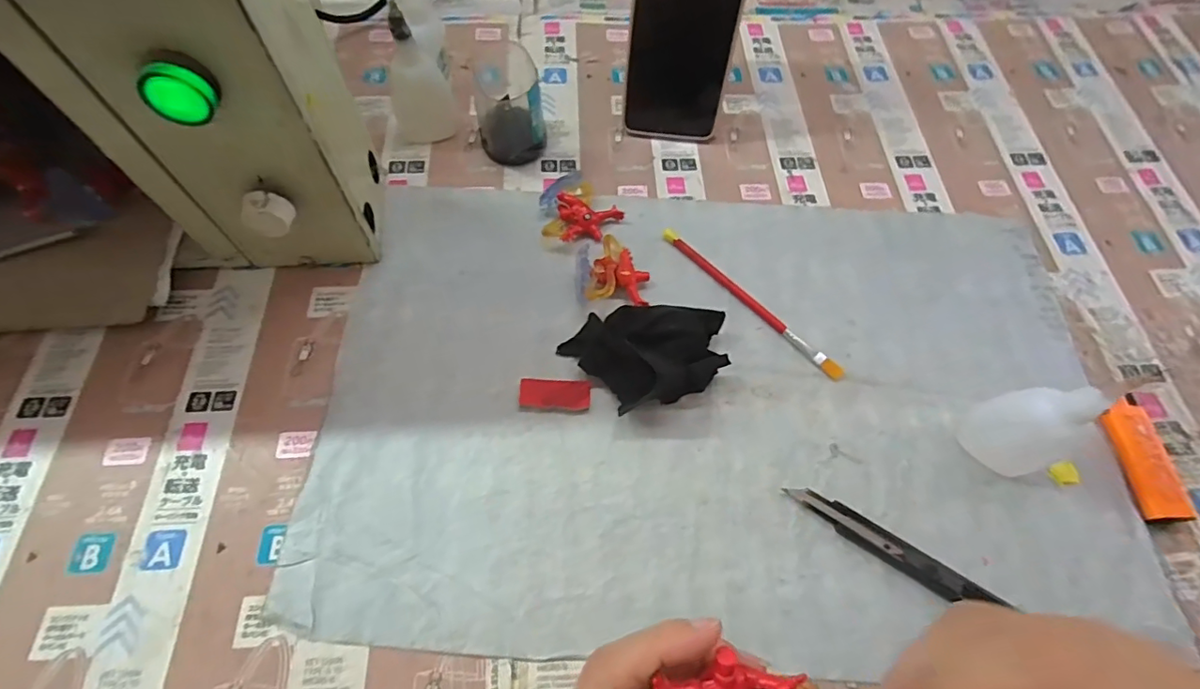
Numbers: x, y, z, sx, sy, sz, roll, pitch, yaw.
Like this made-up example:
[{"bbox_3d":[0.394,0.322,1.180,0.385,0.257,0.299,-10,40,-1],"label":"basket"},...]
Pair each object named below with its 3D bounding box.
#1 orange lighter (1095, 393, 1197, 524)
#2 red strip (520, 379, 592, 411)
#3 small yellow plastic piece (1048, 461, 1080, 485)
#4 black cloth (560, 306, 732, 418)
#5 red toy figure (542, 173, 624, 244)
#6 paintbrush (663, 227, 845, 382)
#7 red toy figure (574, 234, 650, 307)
[{"bbox_3d":[0.326,0.068,0.321,0.024,0.014,0.073,-3,65,-3],"label":"orange lighter"},{"bbox_3d":[-0.028,0.031,0.330,0.042,0.005,0.019,-1,65,-2],"label":"red strip"},{"bbox_3d":[0.280,0.078,0.321,0.014,0.005,0.014,1,65,-1],"label":"small yellow plastic piece"},{"bbox_3d":[0.030,0.005,0.331,0.097,0.032,0.063,-11,66,-7],"label":"black cloth"},{"bbox_3d":[-0.017,-0.097,0.384,0.054,0.024,0.046,-36,71,-17],"label":"red toy figure"},{"bbox_3d":[0.103,-0.031,0.367,0.012,0.006,0.155,-40,72,-18],"label":"paintbrush"},{"bbox_3d":[0.008,-0.053,0.361,0.048,0.027,0.053,1,65,-1],"label":"red toy figure"}]

